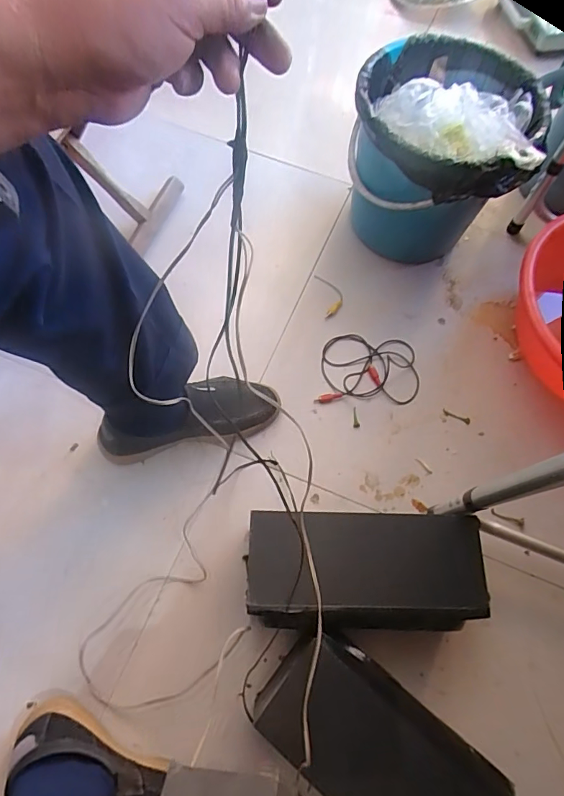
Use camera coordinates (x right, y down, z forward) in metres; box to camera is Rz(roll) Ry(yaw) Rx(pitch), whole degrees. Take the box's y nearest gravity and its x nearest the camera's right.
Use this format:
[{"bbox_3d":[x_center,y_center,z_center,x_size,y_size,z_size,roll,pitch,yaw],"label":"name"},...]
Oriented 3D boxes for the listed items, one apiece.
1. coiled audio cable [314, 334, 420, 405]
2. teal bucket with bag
[{"bbox_3d":[0.141,-0.049,0.757,0.164,0.013,0.120,1,70,-1],"label":"coiled audio cable"},{"bbox_3d":[0.232,-0.368,0.739,0.246,0.267,0.225,1,70,-1],"label":"teal bucket with bag"}]

